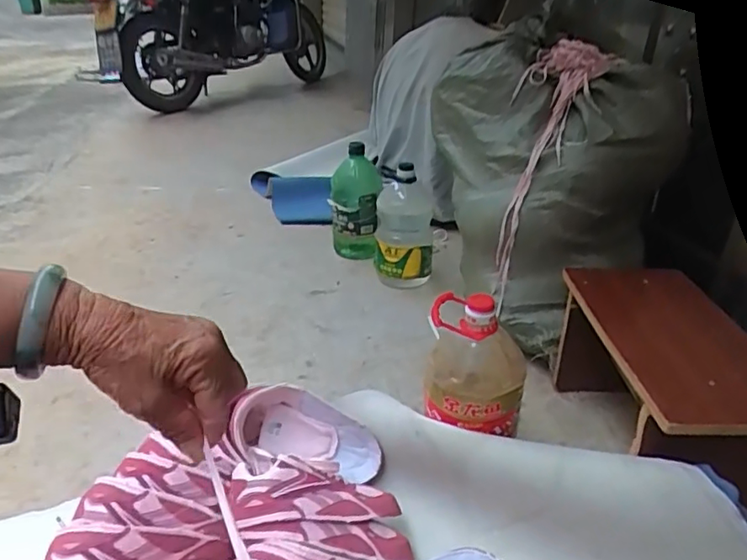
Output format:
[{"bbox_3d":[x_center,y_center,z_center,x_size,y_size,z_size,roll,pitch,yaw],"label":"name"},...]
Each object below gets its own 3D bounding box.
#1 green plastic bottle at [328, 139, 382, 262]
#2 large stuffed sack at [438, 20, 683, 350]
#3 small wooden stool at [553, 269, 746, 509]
[{"bbox_3d":[-0.066,-0.243,1.850,0.134,0.316,0.142,-5,30,-14],"label":"green plastic bottle"},{"bbox_3d":[0.414,-0.257,1.393,0.423,0.531,0.641,-2,29,-8],"label":"large stuffed sack"},{"bbox_3d":[0.508,0.191,1.040,0.249,0.248,0.445,2,29,-1],"label":"small wooden stool"}]

